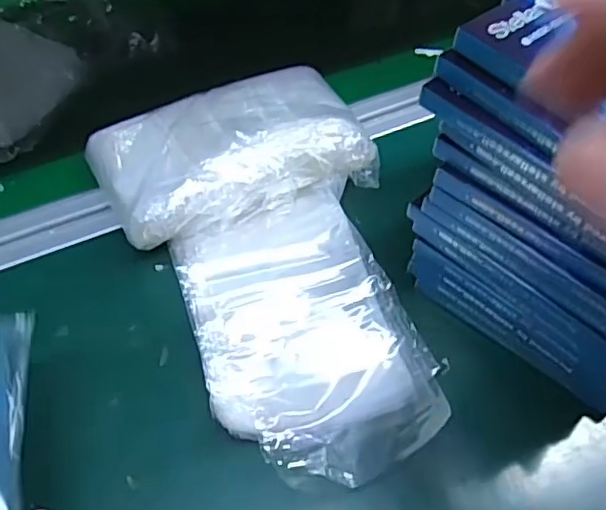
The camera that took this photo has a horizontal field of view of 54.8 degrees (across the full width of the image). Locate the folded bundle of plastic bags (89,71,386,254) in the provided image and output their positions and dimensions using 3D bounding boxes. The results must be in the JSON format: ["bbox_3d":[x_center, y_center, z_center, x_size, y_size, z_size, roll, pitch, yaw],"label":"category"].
[{"bbox_3d":[-0.047,-0.076,0.414,0.184,0.052,0.123,-20,58,-15],"label":"folded bundle of plastic bags"}]

